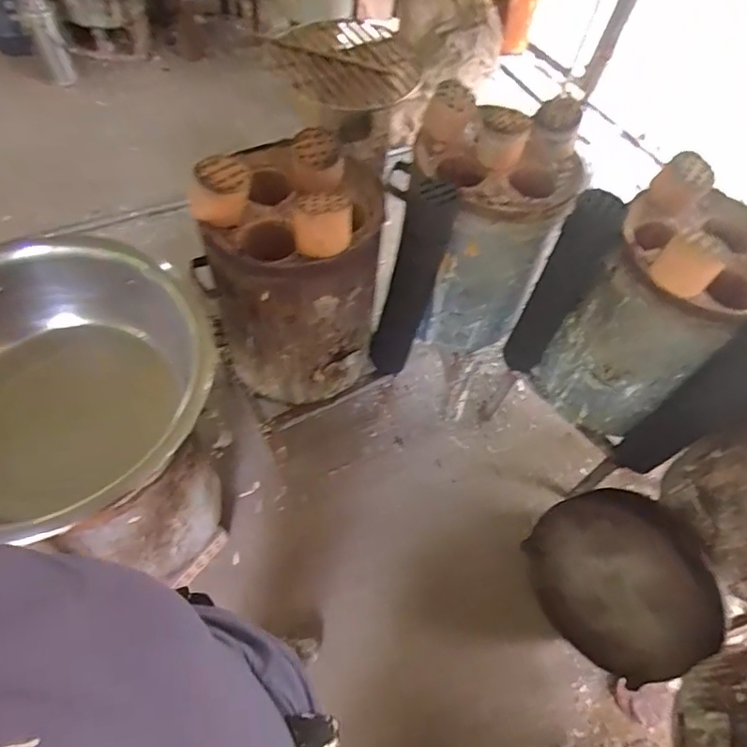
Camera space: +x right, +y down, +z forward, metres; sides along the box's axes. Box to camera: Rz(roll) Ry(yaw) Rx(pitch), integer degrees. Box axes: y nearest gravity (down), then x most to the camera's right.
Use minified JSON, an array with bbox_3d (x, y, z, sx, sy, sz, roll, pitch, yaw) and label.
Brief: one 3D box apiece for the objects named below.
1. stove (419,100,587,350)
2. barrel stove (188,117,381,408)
[{"bbox_3d":[0.262,-0.334,1.289,0.340,0.479,0.312,-4,58,-7],"label":"stove"},{"bbox_3d":[-0.170,-0.218,1.204,0.361,0.511,0.359,8,57,0],"label":"barrel stove"}]

